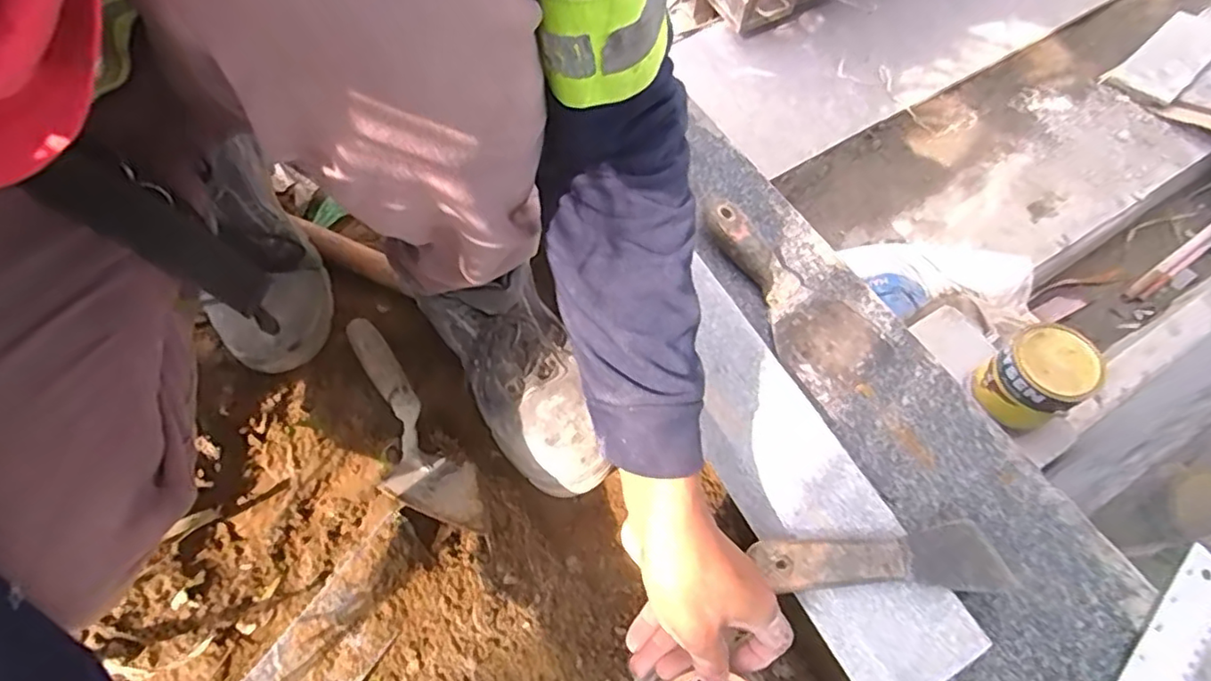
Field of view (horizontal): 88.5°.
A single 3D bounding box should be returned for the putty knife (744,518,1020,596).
[{"bbox_3d":[0.184,0.147,0.417,0.164,0.011,0.040,-2,59,-5],"label":"putty knife"}]

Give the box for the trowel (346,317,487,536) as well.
[{"bbox_3d":[-0.184,0.076,0.544,0.066,0.062,0.247,-36,69,-16],"label":"trowel"}]

